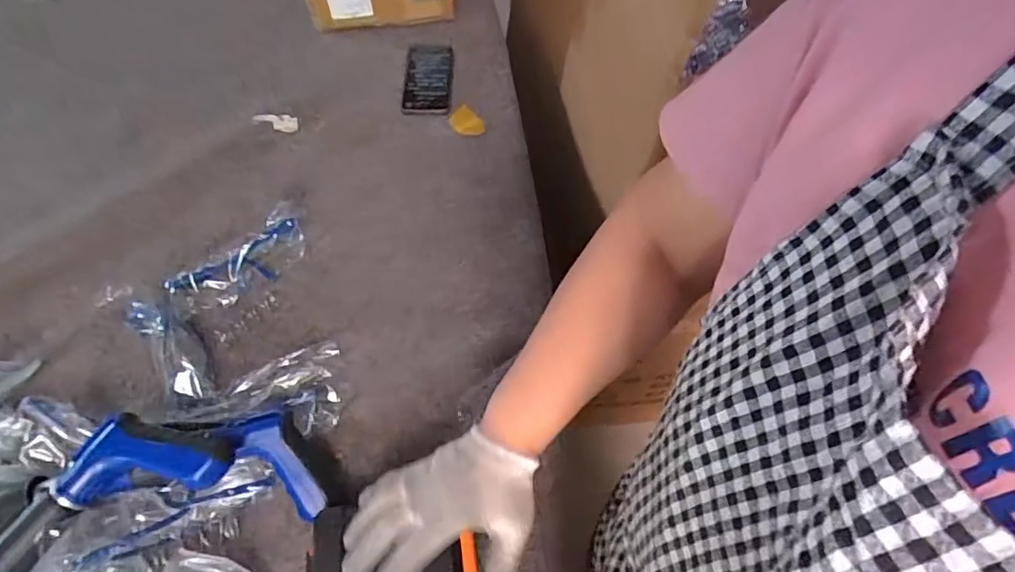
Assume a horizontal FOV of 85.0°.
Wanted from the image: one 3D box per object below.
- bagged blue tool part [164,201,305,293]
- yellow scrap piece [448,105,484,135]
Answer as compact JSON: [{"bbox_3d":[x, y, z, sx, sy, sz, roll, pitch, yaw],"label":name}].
[{"bbox_3d":[-0.314,-0.035,0.677,0.065,0.044,0.176,32,59,18],"label":"bagged blue tool part"},{"bbox_3d":[-0.062,-0.255,0.862,0.040,0.010,0.063,-33,62,-23],"label":"yellow scrap piece"}]

